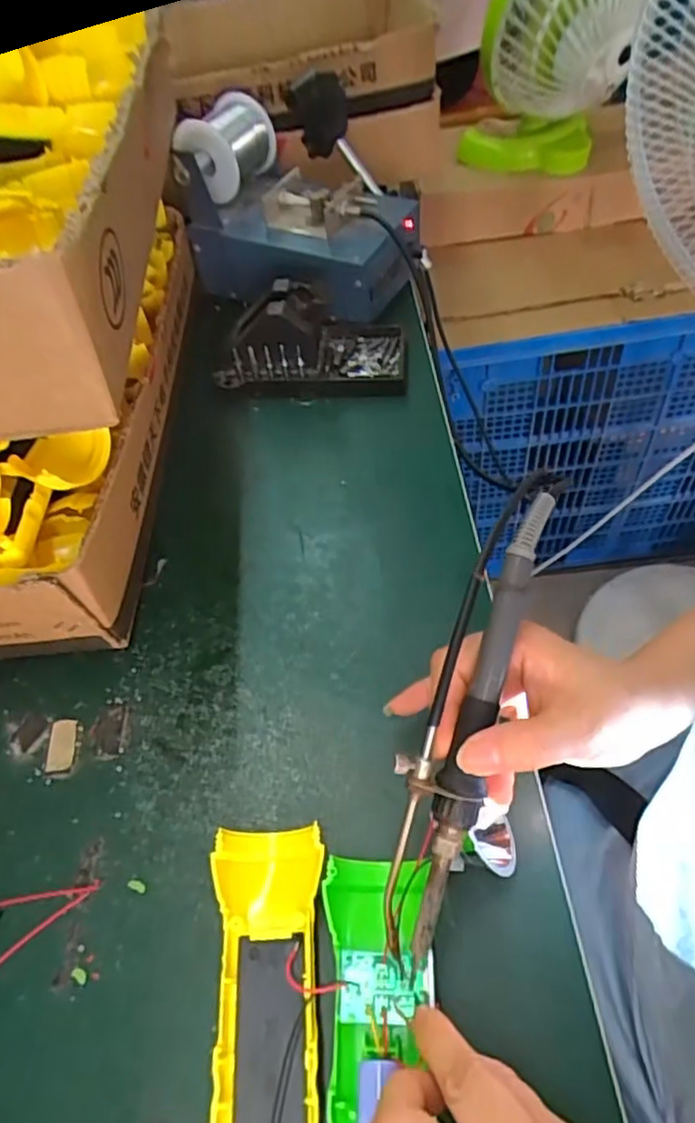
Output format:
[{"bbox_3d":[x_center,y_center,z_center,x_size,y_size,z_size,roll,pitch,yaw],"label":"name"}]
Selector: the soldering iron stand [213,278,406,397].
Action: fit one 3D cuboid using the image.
[{"bbox_3d":[-0.029,-0.190,0.536,0.149,0.076,0.082,1,54,6],"label":"soldering iron stand"}]

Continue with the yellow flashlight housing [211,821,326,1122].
[{"bbox_3d":[-0.036,0.200,0.277,0.048,0.025,0.162,-3,54,3],"label":"yellow flashlight housing"}]

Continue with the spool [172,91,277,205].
[{"bbox_3d":[-0.101,-0.366,0.574,0.070,0.060,0.080,11,56,13],"label":"spool"}]

